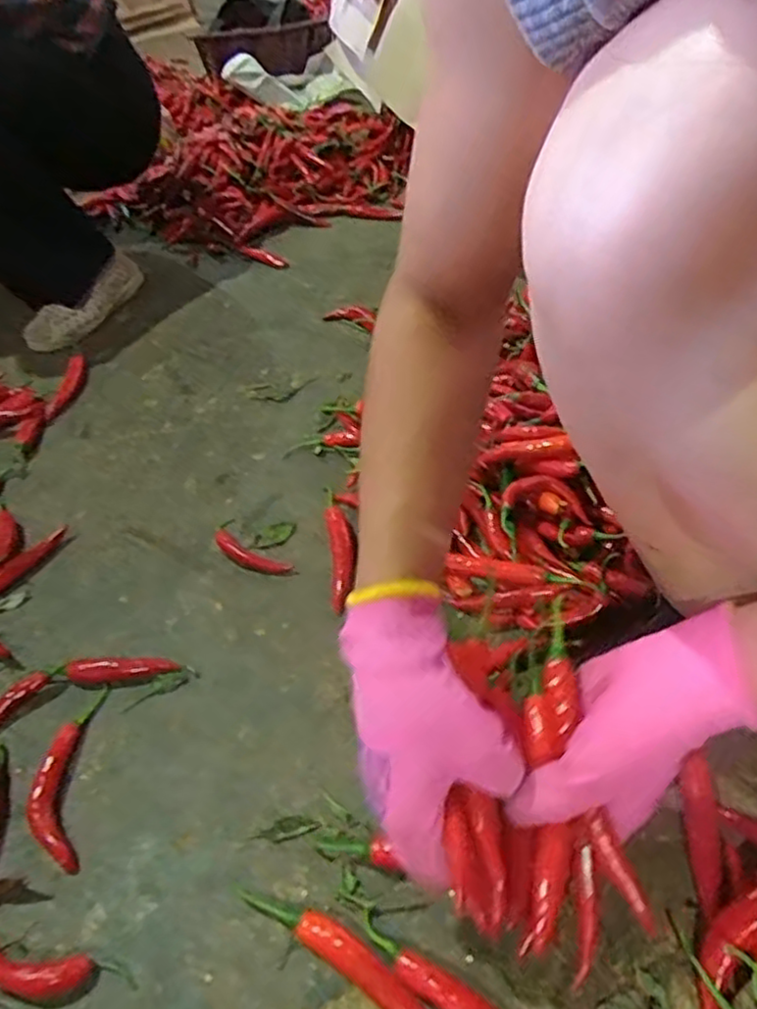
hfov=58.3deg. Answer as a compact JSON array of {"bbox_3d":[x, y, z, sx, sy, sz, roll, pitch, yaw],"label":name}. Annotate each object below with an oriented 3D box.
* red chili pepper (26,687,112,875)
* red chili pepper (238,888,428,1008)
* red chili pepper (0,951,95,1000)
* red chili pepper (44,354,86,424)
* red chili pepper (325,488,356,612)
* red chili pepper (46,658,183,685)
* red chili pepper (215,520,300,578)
[{"bbox_3d":[-0.236,0.201,0.513,0.036,0.017,0.137,-7,44,-2],"label":"red chili pepper"},{"bbox_3d":[-0.013,0.278,0.406,0.170,0.016,0.024,25,51,28],"label":"red chili pepper"},{"bbox_3d":[-0.218,0.284,0.417,0.079,0.015,0.026,6,45,11],"label":"red chili pepper"},{"bbox_3d":[-0.414,-0.161,0.910,0.033,0.016,0.140,-5,44,0],"label":"red chili pepper"},{"bbox_3d":[-0.036,0.039,0.660,0.027,0.017,0.164,-7,44,-2],"label":"red chili pepper"},{"bbox_3d":[-0.222,0.137,0.569,0.102,0.017,0.022,-5,44,0],"label":"red chili pepper"},{"bbox_3d":[-0.126,0.048,0.670,0.102,0.014,0.032,31,54,32],"label":"red chili pepper"}]

